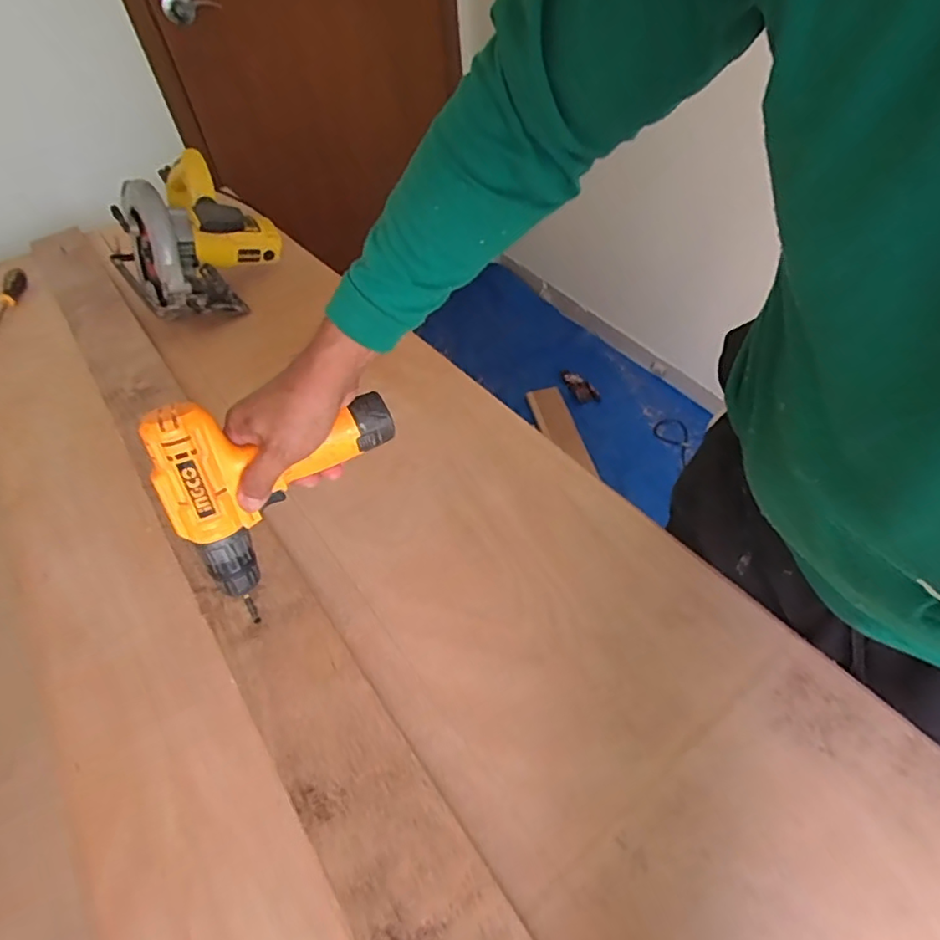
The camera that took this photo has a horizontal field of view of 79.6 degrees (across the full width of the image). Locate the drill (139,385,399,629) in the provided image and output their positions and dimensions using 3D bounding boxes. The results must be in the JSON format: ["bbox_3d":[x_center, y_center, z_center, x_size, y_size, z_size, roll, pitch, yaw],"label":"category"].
[{"bbox_3d":[-0.169,-0.005,0.512,0.201,0.177,0.058,-28,34,-13],"label":"drill"}]

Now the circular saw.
[{"bbox_3d":[-0.493,-0.415,1.008,0.259,0.202,0.237,-37,55,-23],"label":"circular saw"}]

